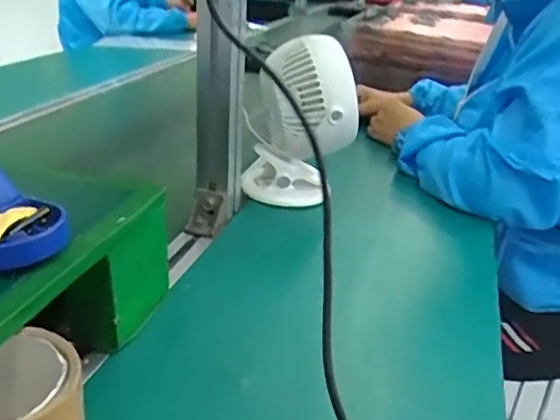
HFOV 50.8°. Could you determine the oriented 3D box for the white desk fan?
[{"bbox_3d":[0.027,-0.111,0.739,0.145,0.199,0.119,4,24,2],"label":"white desk fan"}]

